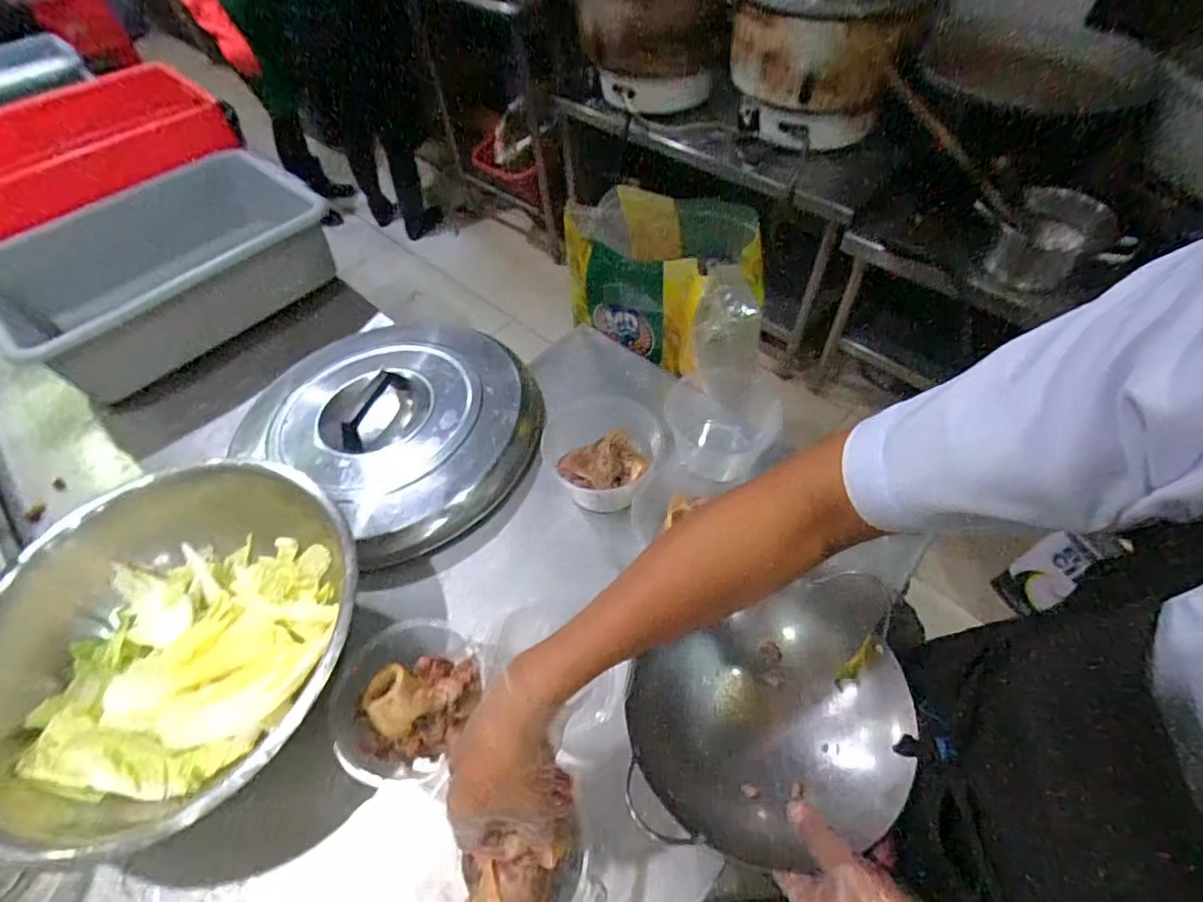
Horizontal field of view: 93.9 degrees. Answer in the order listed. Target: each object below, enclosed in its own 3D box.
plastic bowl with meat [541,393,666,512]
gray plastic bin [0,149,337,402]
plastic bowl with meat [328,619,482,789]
[{"bbox_3d":[0.010,-0.001,0.702,0.134,0.076,0.137,-1,53,2],"label":"plastic bowl with meat"},{"bbox_3d":[-0.736,-0.315,0.971,0.502,0.134,0.353,-32,58,-19],"label":"gray plastic bin"},{"bbox_3d":[-0.193,0.249,0.563,0.126,0.084,0.145,23,58,19],"label":"plastic bowl with meat"}]

